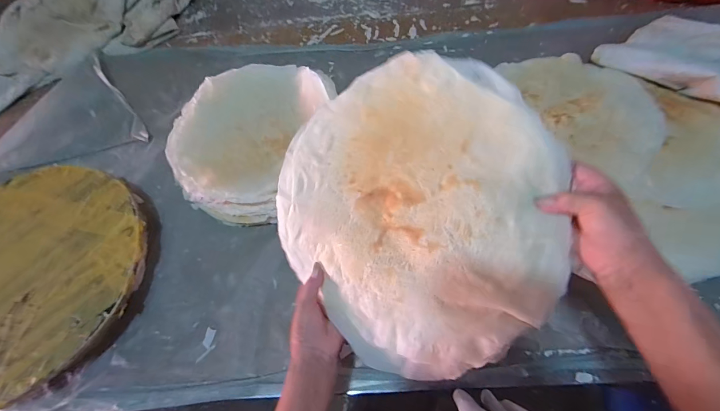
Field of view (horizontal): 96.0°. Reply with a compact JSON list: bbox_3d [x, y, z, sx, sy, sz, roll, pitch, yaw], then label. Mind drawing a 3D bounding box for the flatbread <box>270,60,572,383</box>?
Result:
[{"bbox_3d":[0.058,0.006,0.393,0.337,0.027,0.346,-1,87,24],"label":"flatbread"}]

